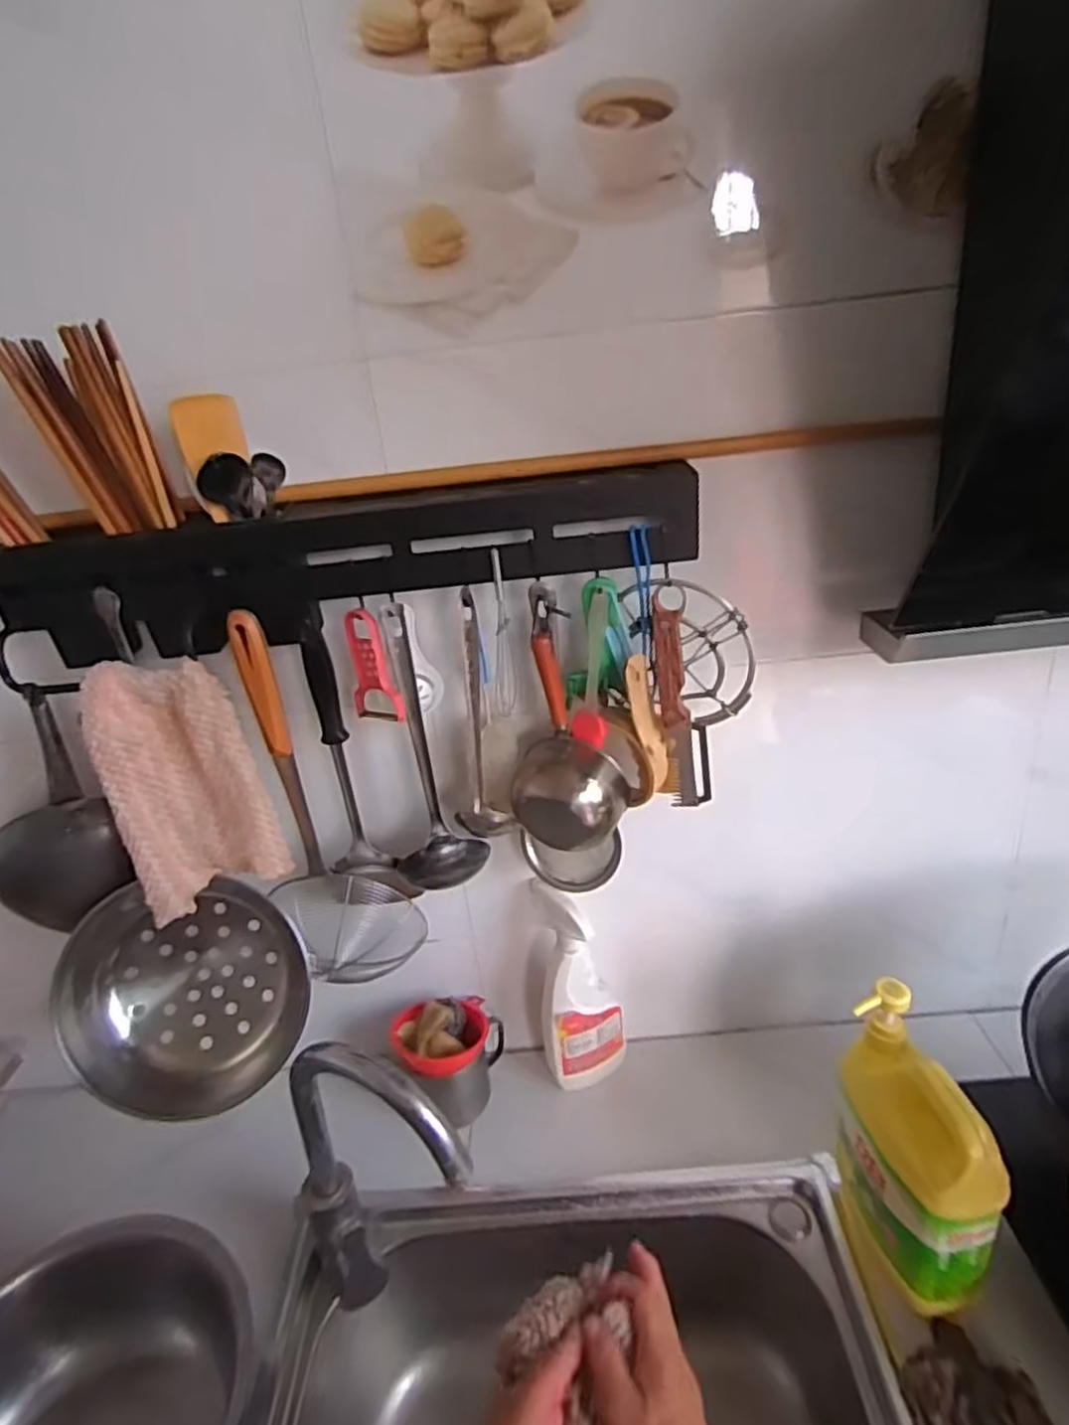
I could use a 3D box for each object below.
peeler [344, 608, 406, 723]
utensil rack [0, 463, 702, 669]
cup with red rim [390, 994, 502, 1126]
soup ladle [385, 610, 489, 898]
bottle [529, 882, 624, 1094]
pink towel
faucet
[{"bbox_3d":[-0.140,-0.038,0.634,0.052,0.101,0.017,16,34,42],"label":"peeler"},{"bbox_3d":[-0.158,-0.126,0.627,0.584,0.105,0.067,-6,24,3],"label":"utensil rack"},{"bbox_3d":[-0.091,0.384,0.826,0.118,0.118,0.087,-14,25,-13],"label":"cup with red rim"},{"bbox_3d":[-0.103,0.049,0.675,0.069,0.299,0.056,2,26,21],"label":"soup ladle"},{"bbox_3d":[0.047,0.300,0.813,0.084,0.259,0.067,-2,25,13],"label":"bottle"},{"bbox_3d":[-0.300,0.064,0.635,0.113,0.215,0.049,-23,28,-30],"label":"pink towel"},{"bbox_3d":[-0.133,0.392,0.605,0.183,0.245,0.087,16,34,42],"label":"faucet"}]

